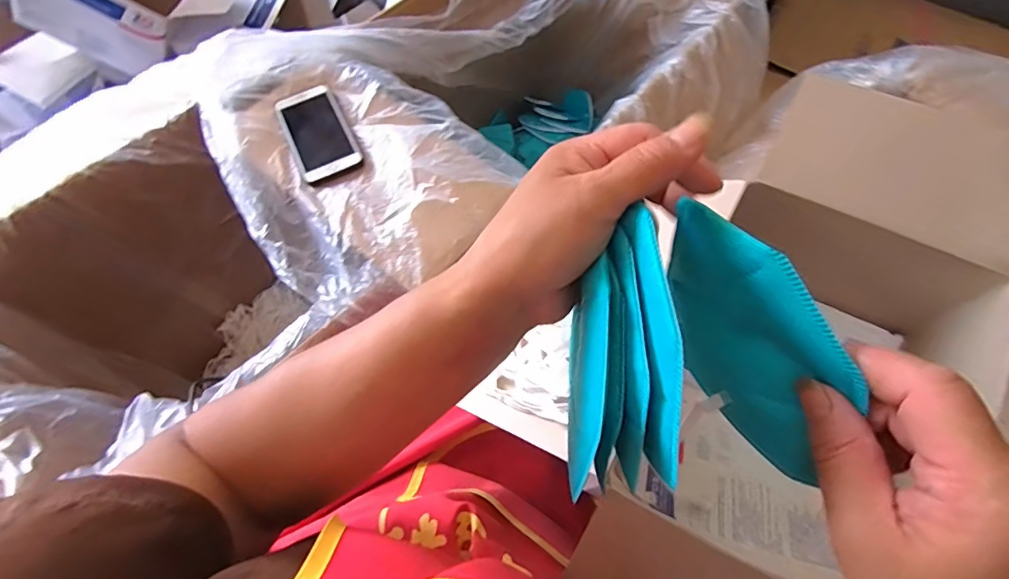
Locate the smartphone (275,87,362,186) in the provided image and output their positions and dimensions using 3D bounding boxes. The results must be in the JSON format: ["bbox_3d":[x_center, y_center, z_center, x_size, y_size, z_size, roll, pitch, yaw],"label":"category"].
[{"bbox_3d":[-0.246,-0.206,0.642,0.078,0.010,0.151,-25,66,-12],"label":"smartphone"}]

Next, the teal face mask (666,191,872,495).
[{"bbox_3d":[0.116,0.024,0.235,0.015,0.092,0.123,-24,65,-12],"label":"teal face mask"}]

